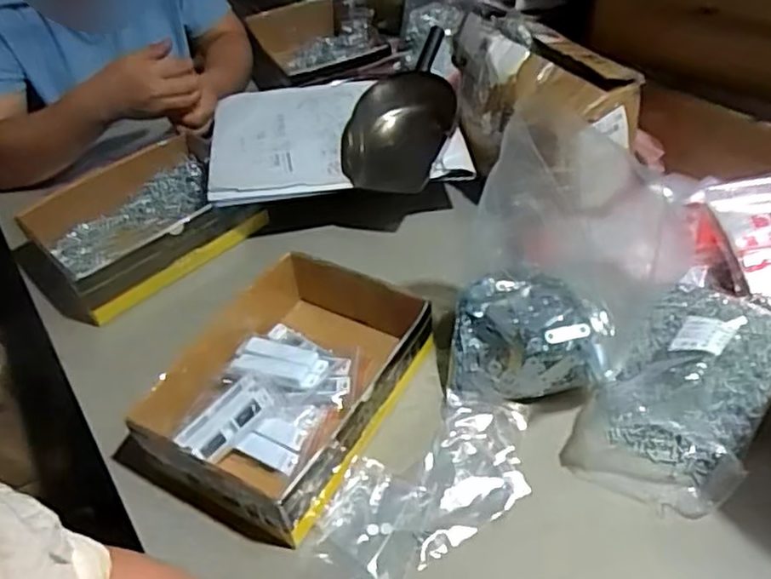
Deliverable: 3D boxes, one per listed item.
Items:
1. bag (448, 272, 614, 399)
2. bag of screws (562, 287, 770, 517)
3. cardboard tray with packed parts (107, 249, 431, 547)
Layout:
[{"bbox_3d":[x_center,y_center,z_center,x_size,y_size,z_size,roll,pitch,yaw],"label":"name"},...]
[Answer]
[{"bbox_3d":[0.139,0.042,0.657,0.149,0.063,0.115,0,45,7],"label":"bag"},{"bbox_3d":[0.273,0.081,0.606,0.131,0.086,0.222,25,53,29],"label":"bag of screws"},{"bbox_3d":[-0.101,0.086,0.647,0.205,0.066,0.250,19,50,24],"label":"cardboard tray with packed parts"}]

